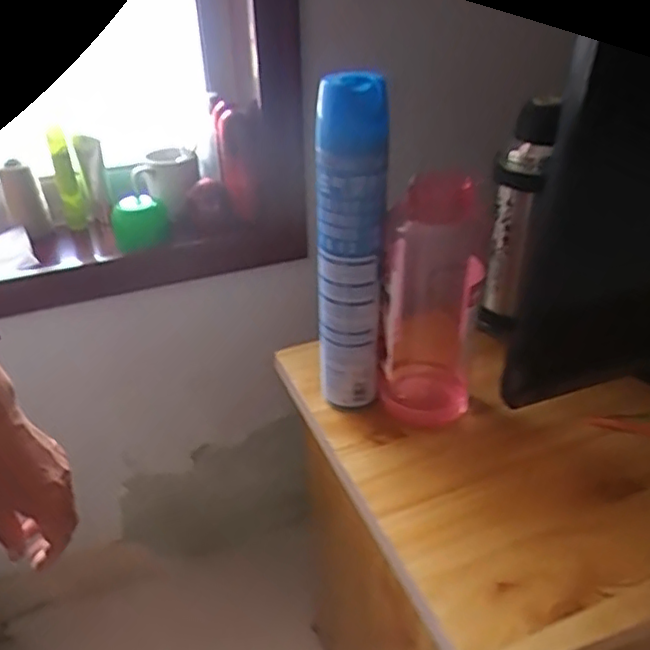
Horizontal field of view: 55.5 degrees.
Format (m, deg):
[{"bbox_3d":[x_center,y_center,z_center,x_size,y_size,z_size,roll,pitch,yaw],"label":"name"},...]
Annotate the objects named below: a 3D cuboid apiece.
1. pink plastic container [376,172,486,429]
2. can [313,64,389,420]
[{"bbox_3d":[0.100,-0.023,0.627,0.093,0.235,0.114,1,34,3],"label":"pink plastic container"},{"bbox_3d":[0.024,-0.065,0.592,0.062,0.315,0.051,-3,34,-3],"label":"can"}]

